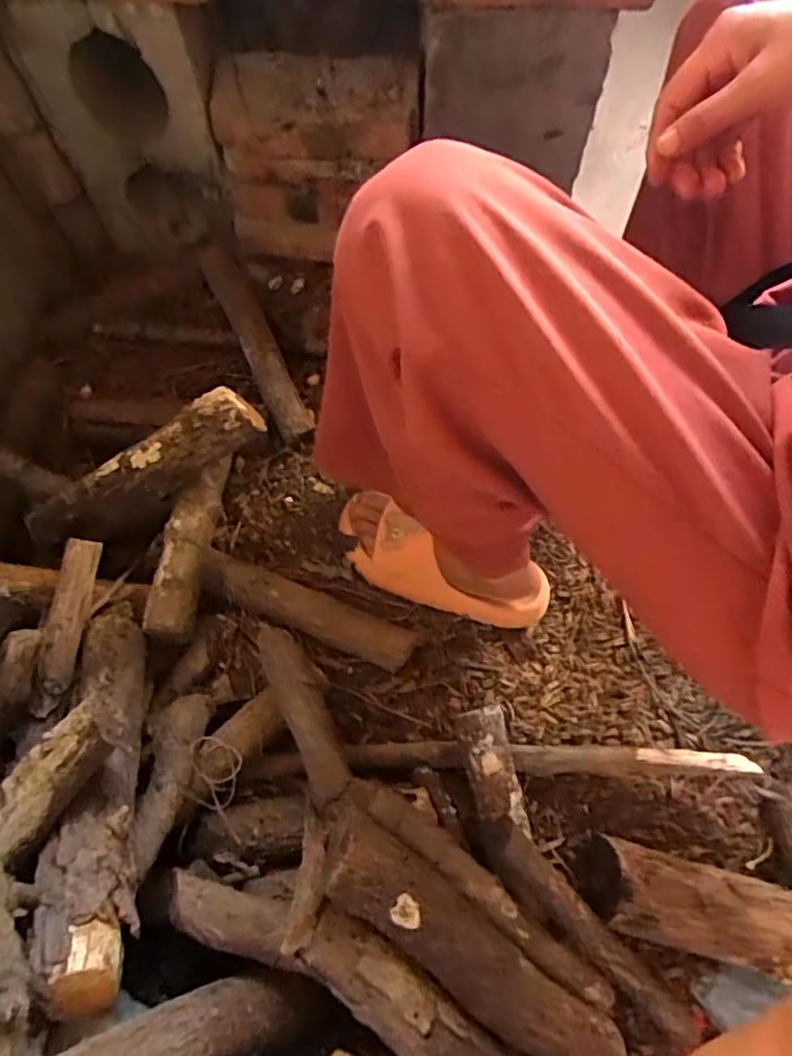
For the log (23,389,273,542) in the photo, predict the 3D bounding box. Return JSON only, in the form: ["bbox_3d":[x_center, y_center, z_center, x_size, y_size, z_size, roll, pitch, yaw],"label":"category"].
[{"bbox_3d":[-0.271,-0.057,0.686,0.294,0.051,0.063,-26,70,14],"label":"log"}]

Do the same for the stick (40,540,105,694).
[{"bbox_3d":[-0.316,0.083,0.621,0.030,0.026,0.143,4,70,3],"label":"stick"}]

